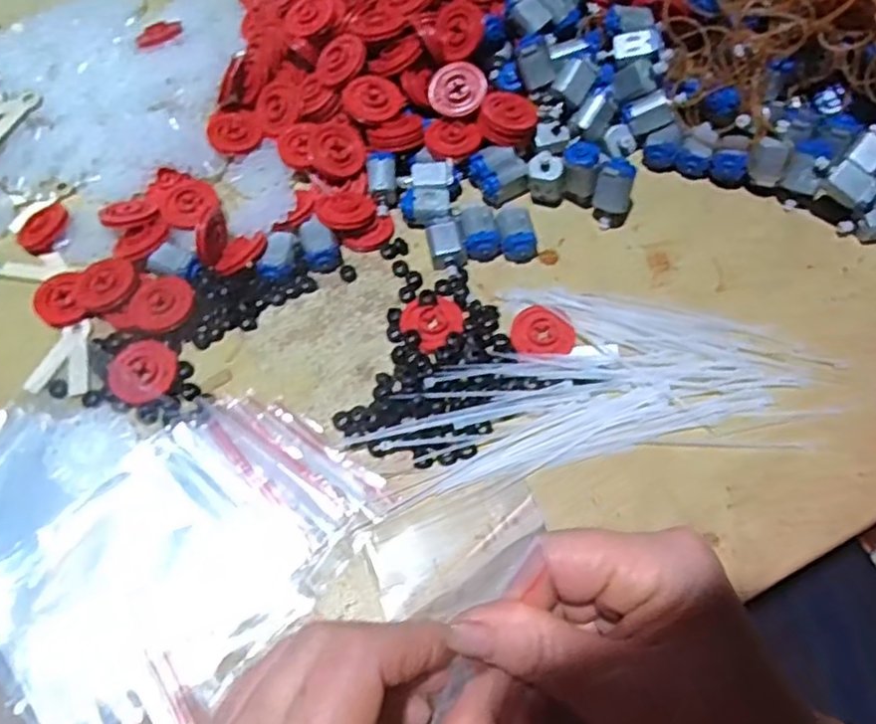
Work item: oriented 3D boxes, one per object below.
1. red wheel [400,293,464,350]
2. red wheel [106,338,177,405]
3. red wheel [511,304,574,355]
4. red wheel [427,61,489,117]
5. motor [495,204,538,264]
[{"bbox_3d":[-0.003,-0.023,0.352,0.031,0.004,0.031,0,64,0],"label":"red wheel"},{"bbox_3d":[-0.147,0.004,0.337,0.033,0.006,0.031,0,64,0],"label":"red wheel"},{"bbox_3d":[0.054,-0.017,0.347,0.032,0.004,0.028,-2,64,-1],"label":"red wheel"},{"bbox_3d":[0.011,-0.159,0.396,0.034,0.004,0.030,-22,94,13],"label":"red wheel"},{"bbox_3d":[0.043,-0.071,0.375,0.021,0.015,0.029,-11,65,-5],"label":"motor"}]

